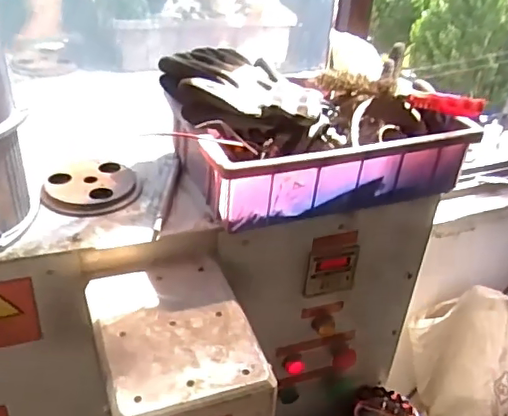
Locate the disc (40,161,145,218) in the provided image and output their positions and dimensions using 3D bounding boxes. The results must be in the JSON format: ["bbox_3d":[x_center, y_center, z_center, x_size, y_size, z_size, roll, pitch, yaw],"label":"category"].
[{"bbox_3d":[-0.199,-0.027,0.719,0.108,0.021,0.104,2,34,-1],"label":"disc"}]

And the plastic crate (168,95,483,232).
[{"bbox_3d":[0.089,-0.078,0.760,0.355,0.106,0.199,-13,37,-21],"label":"plastic crate"}]

